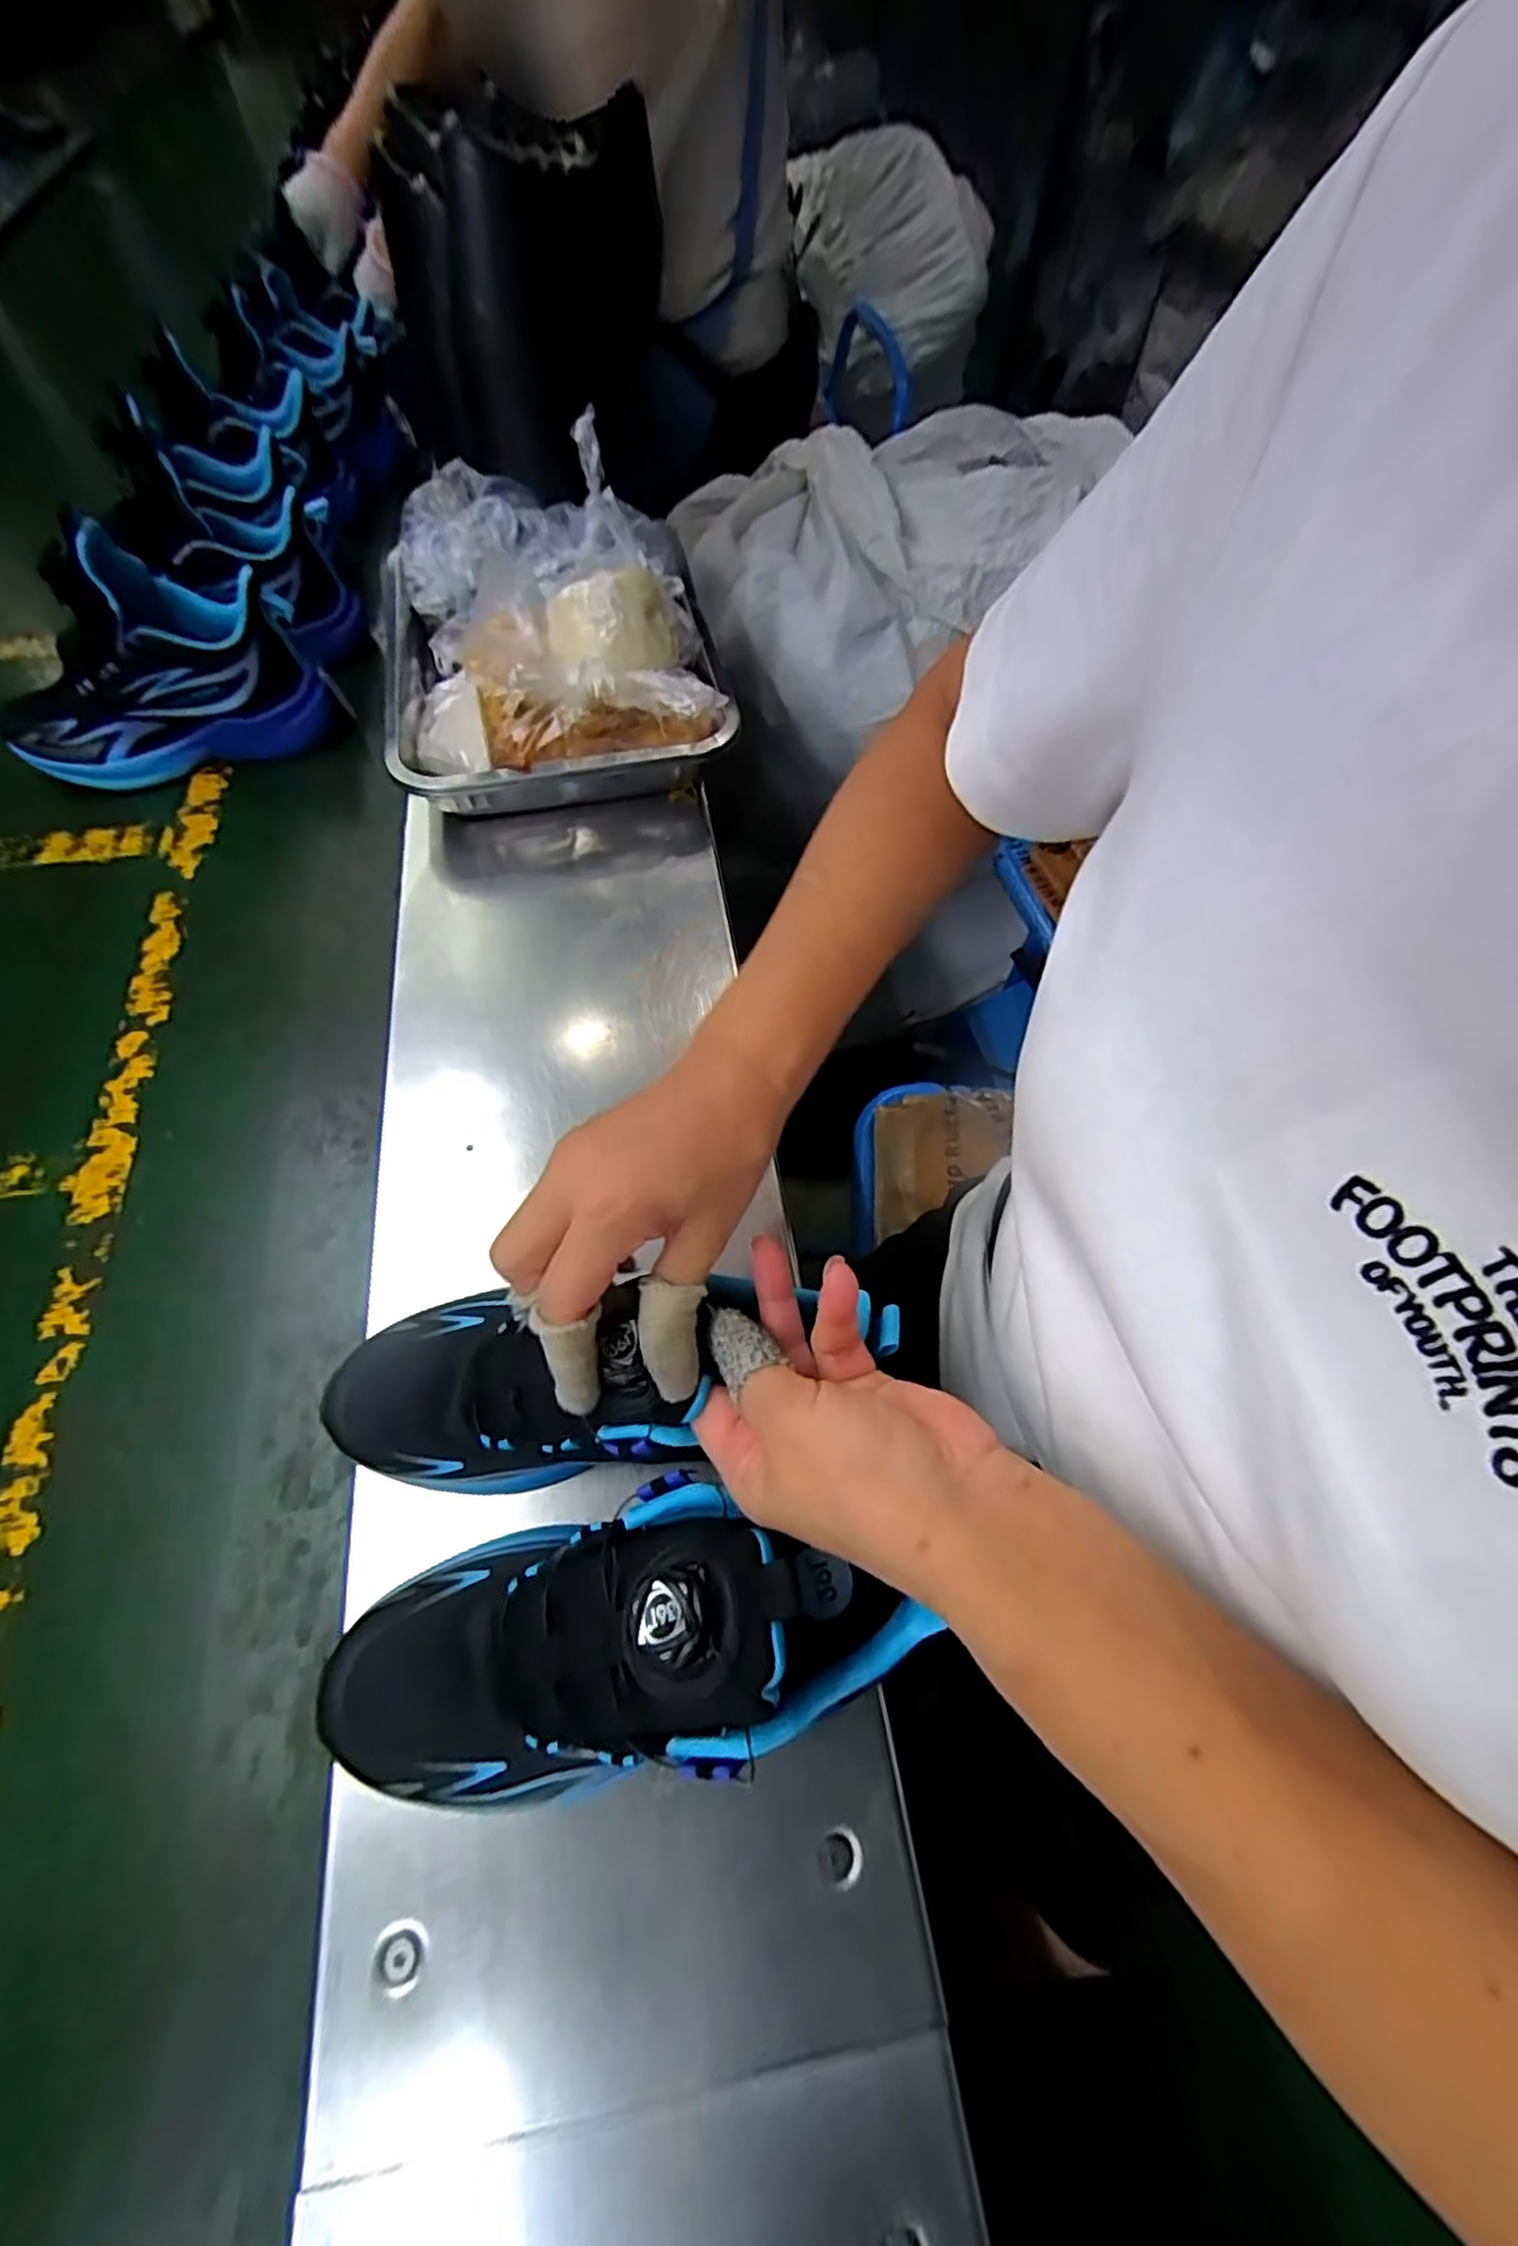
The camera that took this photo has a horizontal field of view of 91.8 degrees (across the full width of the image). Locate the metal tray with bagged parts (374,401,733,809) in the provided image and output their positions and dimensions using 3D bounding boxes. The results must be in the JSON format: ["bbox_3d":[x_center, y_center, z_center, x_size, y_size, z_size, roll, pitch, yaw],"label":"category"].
[{"bbox_3d":[-0.179,-0.408,0.594,0.258,0.111,0.334,-14,67,-4],"label":"metal tray with bagged parts"}]

